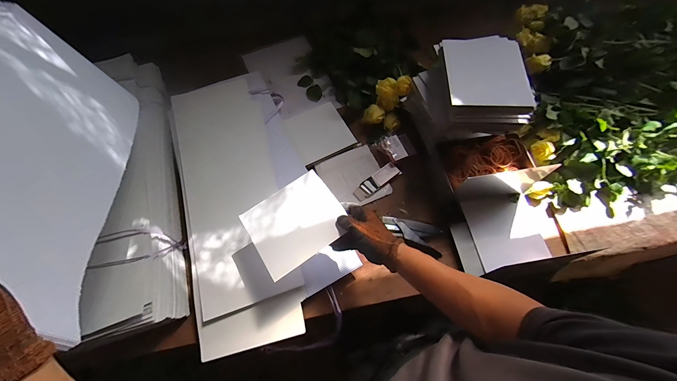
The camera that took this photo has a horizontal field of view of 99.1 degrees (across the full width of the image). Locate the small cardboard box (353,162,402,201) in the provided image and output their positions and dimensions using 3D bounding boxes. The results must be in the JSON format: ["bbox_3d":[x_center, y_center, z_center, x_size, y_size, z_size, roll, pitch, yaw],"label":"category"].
[{"bbox_3d":[0.097,-0.024,0.734,0.133,0.017,0.039,-35,73,-13],"label":"small cardboard box"}]

